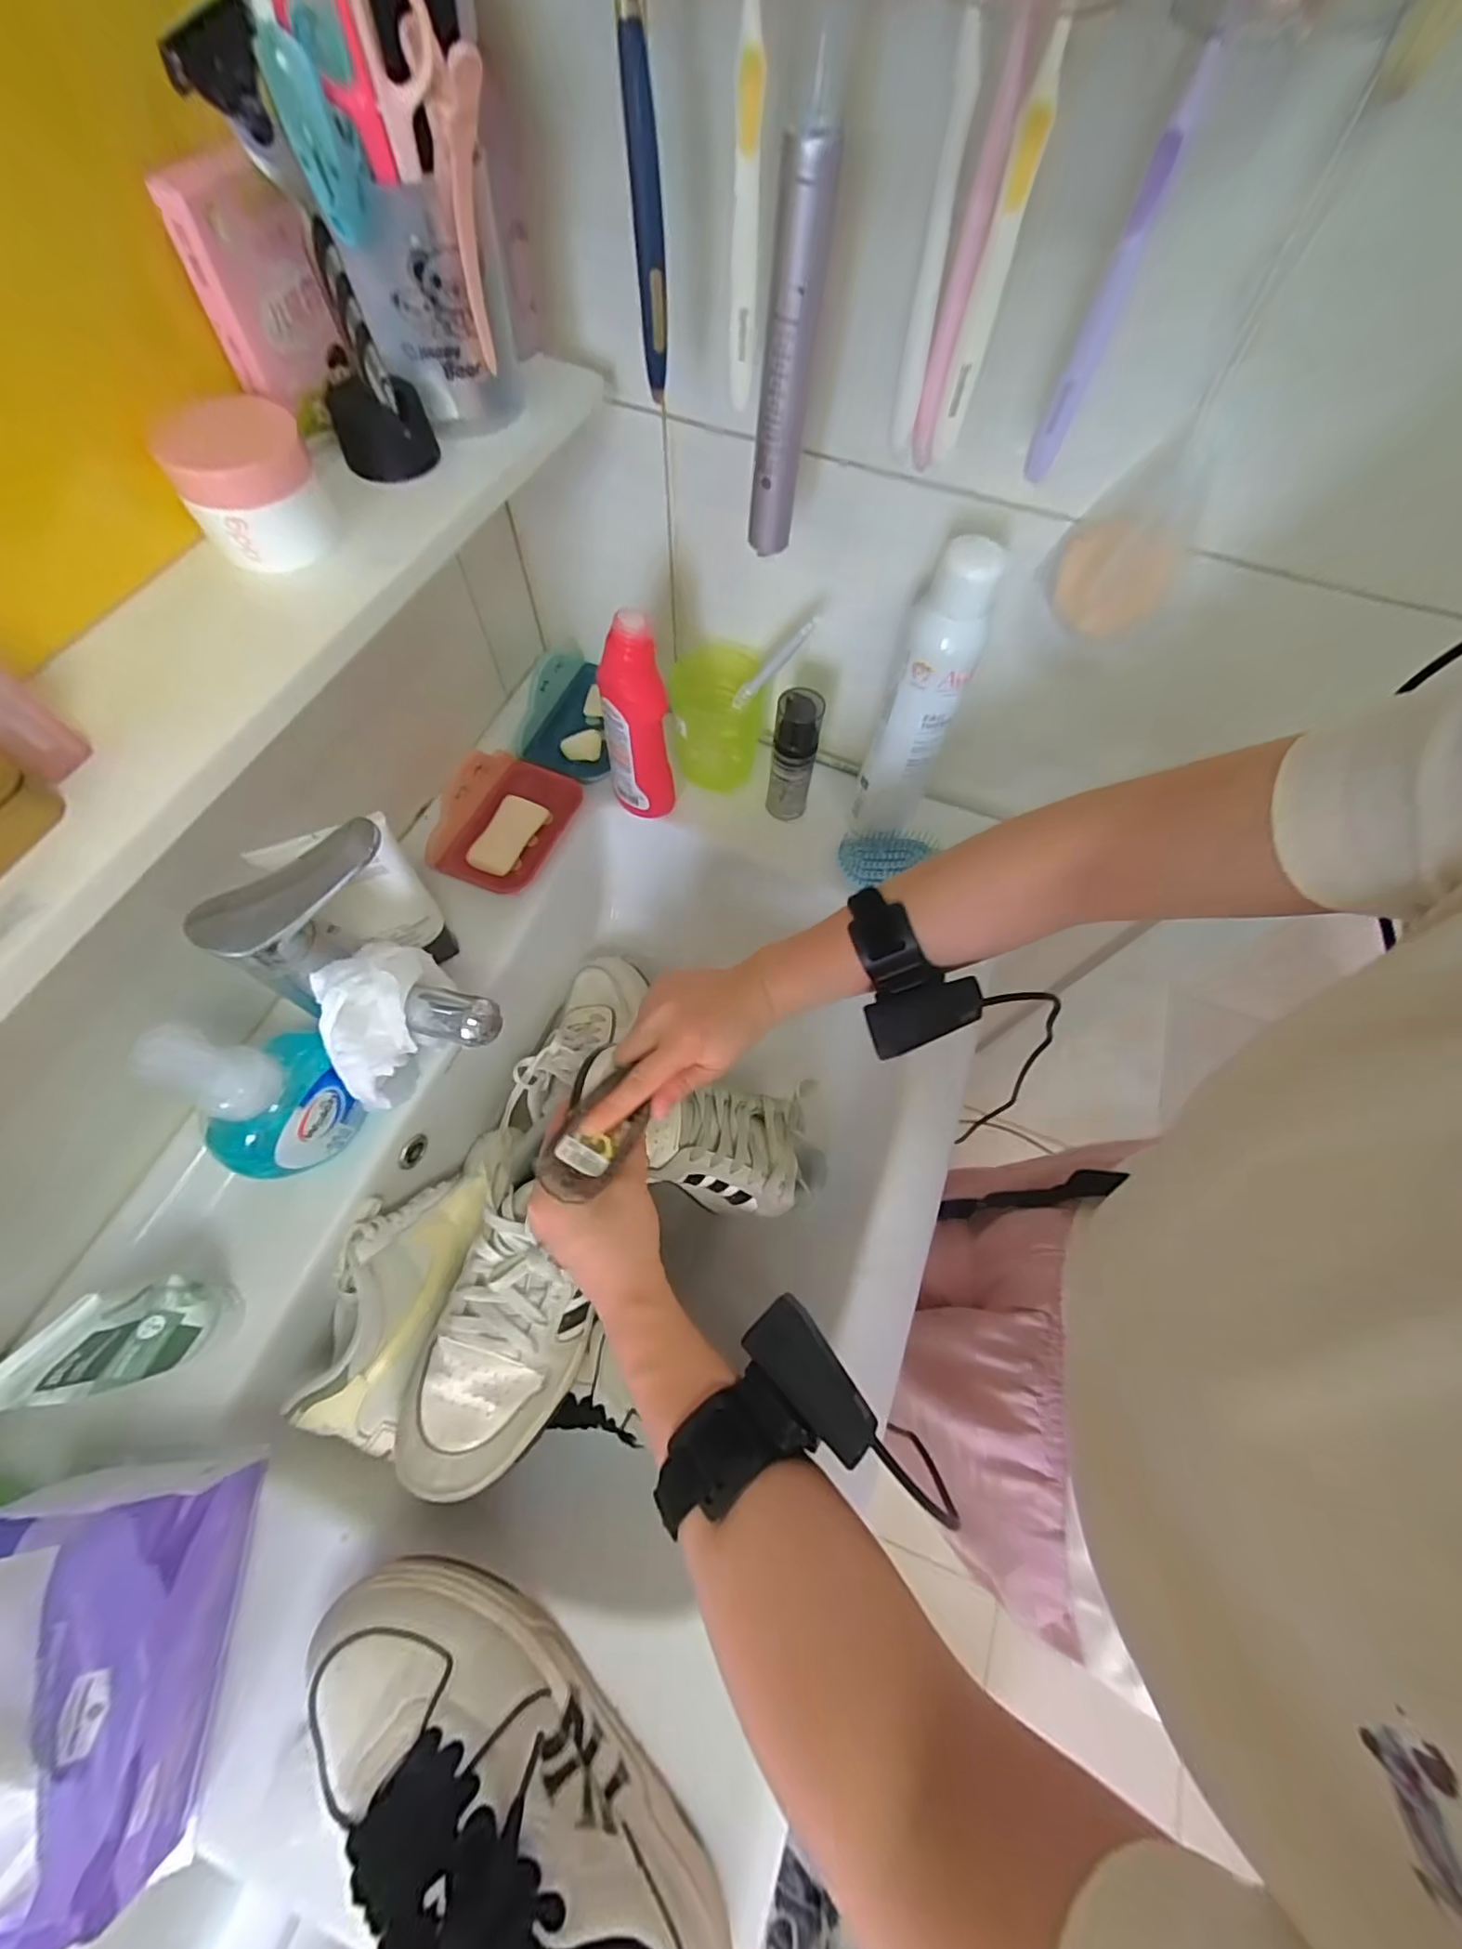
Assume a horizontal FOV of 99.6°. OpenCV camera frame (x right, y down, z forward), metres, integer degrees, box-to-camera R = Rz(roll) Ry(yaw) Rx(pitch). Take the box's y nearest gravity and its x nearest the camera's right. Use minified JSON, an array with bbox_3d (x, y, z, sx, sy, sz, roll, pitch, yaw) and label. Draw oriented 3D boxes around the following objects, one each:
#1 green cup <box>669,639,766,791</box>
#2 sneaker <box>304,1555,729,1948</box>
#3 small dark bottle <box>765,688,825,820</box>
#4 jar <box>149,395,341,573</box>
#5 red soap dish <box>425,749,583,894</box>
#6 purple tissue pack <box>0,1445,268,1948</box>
[{"bbox_3d":[-0.013,-0.227,0.561,0.074,0.096,0.096,1,65,-2],"label":"green cup"},{"bbox_3d":[-0.107,0.381,0.269,0.083,0.102,0.224,-41,73,-19],"label":"sneaker"},{"bbox_3d":[0.053,-0.187,0.539,0.036,0.113,0.039,5,65,0],"label":"small dark bottle"},{"bbox_3d":[-0.213,-0.217,0.276,0.056,0.045,0.051,-31,70,-16],"label":"jar"},{"bbox_3d":[-0.194,-0.138,0.534,0.080,0.056,0.129,20,66,7],"label":"red soap dish"},{"bbox_3d":[-0.307,0.326,0.279,0.094,0.130,0.145,0,65,-3],"label":"purple tissue pack"}]

